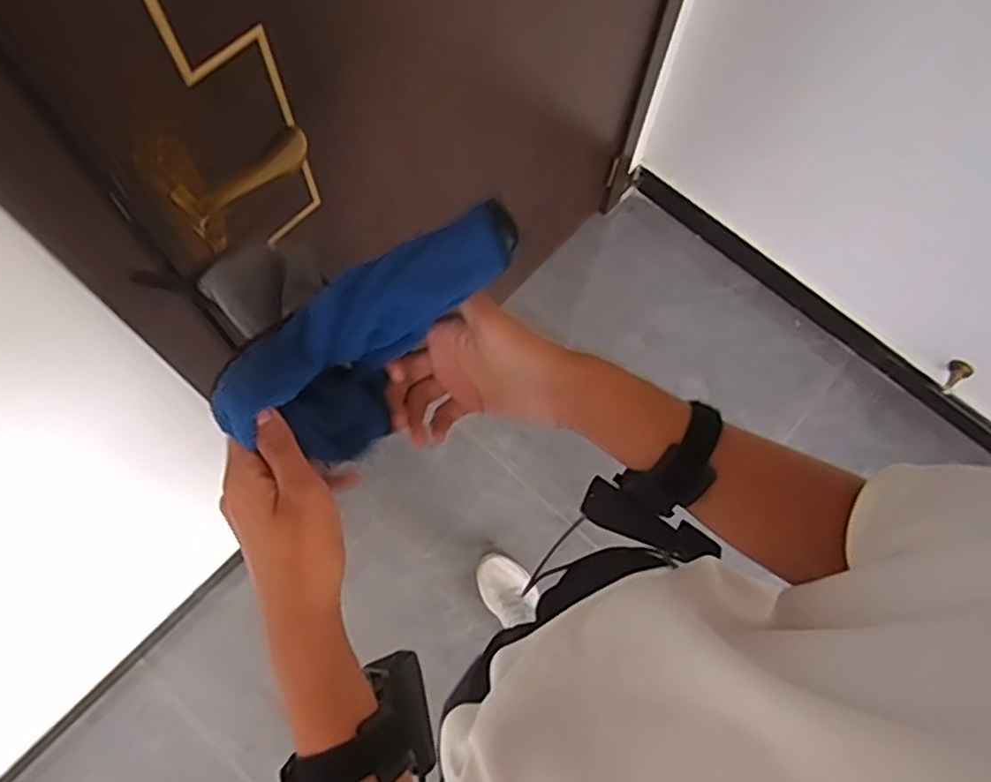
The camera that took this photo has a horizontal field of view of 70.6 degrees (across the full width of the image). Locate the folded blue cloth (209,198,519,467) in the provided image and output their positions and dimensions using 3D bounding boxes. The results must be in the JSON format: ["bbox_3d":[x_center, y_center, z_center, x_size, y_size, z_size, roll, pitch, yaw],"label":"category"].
[{"bbox_3d":[-0.068,-0.040,0.420,0.191,0.082,0.077,-41,76,5],"label":"folded blue cloth"}]

